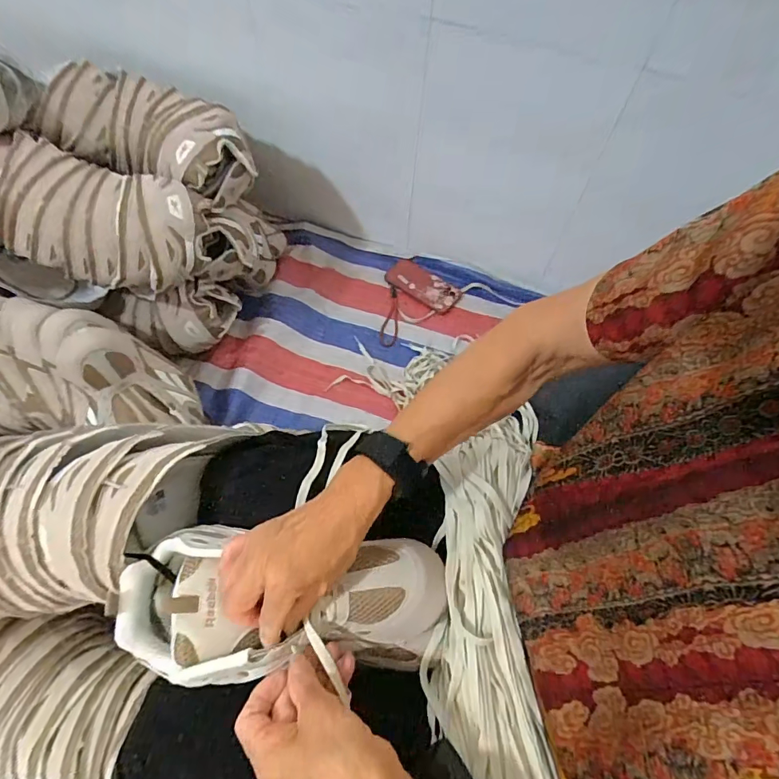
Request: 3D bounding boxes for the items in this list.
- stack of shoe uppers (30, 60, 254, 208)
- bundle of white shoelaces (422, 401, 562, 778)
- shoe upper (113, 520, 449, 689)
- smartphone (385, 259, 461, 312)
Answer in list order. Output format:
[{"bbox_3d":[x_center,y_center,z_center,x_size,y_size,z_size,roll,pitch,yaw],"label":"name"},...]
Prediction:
[{"bbox_3d":[-0.380,-0.405,0.731,0.312,0.123,0.165,23,62,10],"label":"stack of shoe uppers"},{"bbox_3d":[0.087,0.187,0.372,0.106,0.058,0.344,4,60,-1],"label":"bundle of white shoelaces"},{"bbox_3d":[-0.085,0.172,0.373,0.257,0.077,0.111,2,60,-5],"label":"shoe upper"},{"bbox_3d":[0.070,-0.223,0.962,0.161,0.016,0.076,36,65,16],"label":"smartphone"}]

